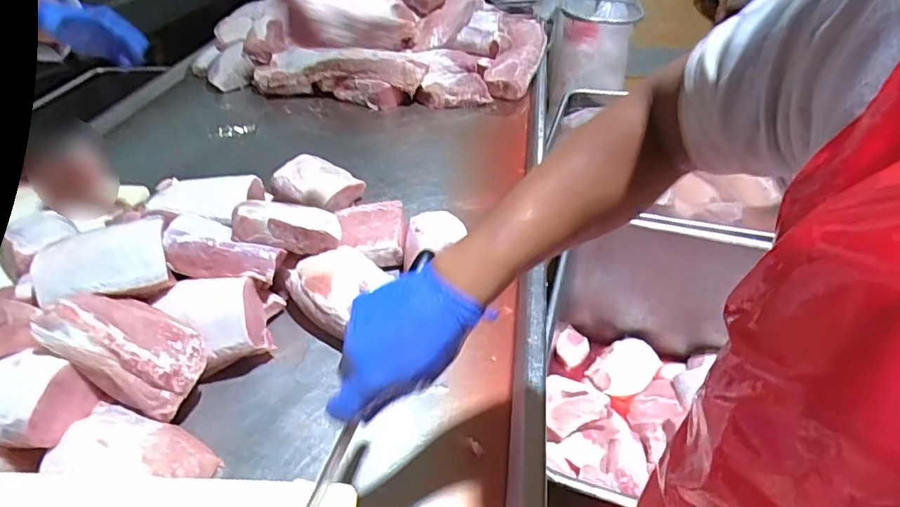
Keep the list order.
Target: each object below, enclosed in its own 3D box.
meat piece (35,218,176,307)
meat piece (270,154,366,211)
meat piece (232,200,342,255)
[{"bbox_3d":[-0.467,0.014,0.705,0.167,0.079,0.081,-9,39,-9],"label":"meat piece"},{"bbox_3d":[-0.262,-0.138,1.043,0.176,0.050,0.127,28,47,32],"label":"meat piece"},{"bbox_3d":[-0.249,-0.042,0.810,0.167,0.060,0.071,5,28,-42],"label":"meat piece"}]

